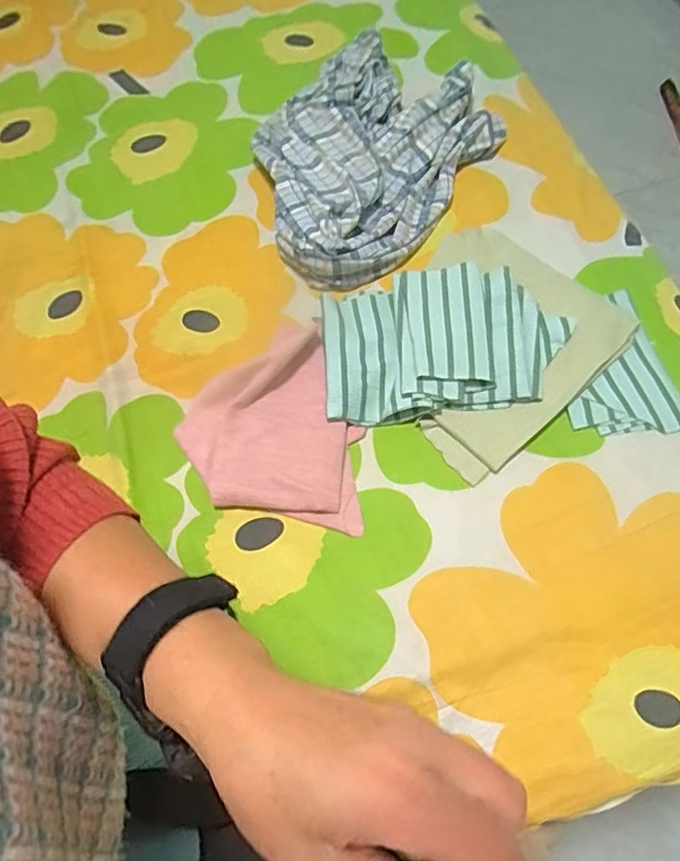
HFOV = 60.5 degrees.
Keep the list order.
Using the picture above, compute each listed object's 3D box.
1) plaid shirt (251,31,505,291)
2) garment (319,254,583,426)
[{"bbox_3d":[0.028,-0.391,0.817,0.301,0.071,0.405,33,72,15],"label":"plaid shirt"},{"bbox_3d":[0.122,-0.109,0.692,0.289,0.040,0.193,-8,66,-1],"label":"garment"}]

